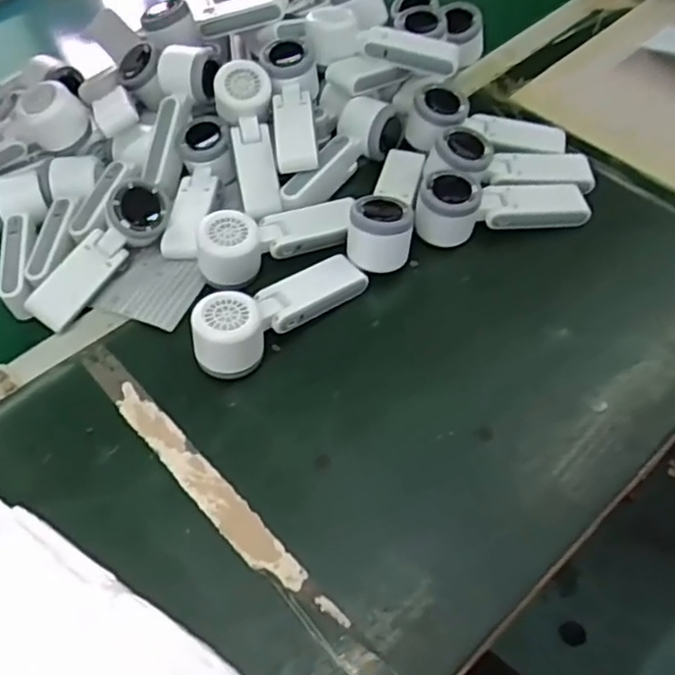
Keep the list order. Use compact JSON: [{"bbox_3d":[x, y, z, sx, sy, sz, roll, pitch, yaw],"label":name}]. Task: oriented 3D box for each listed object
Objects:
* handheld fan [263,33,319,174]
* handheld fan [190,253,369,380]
[{"bbox_3d":[-0.047,-0.243,0.696,0.056,0.043,0.177,-5,67,0],"label":"handheld fan"},{"bbox_3d":[-0.051,-0.023,0.601,0.167,0.054,0.056,-29,57,-31],"label":"handheld fan"}]

